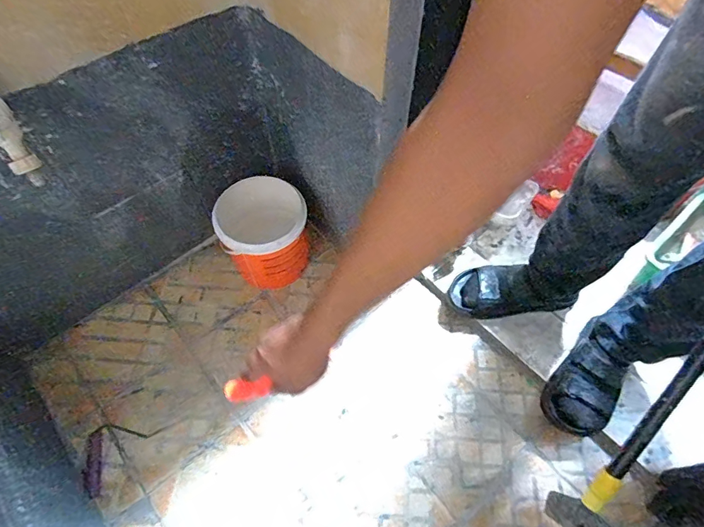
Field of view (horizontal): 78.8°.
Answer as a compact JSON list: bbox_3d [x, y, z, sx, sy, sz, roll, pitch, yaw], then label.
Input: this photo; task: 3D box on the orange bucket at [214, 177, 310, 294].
[{"bbox_3d":[-0.189,-0.056,0.948,0.176,0.210,0.166,0,59,0],"label":"orange bucket"}]

